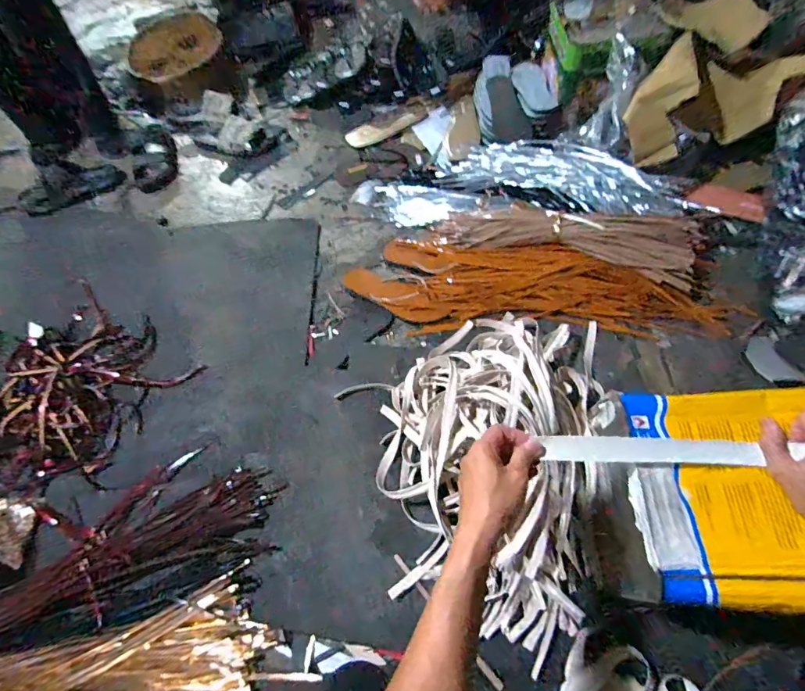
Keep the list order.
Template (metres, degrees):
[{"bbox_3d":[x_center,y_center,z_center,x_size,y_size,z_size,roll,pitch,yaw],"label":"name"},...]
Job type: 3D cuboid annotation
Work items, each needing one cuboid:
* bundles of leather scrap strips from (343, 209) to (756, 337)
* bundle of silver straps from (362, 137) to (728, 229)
[{"bbox_3d":[0.267,-0.168,0.910,0.764,0.160,0.274,4,62,4],"label":"bundles of leather scrap strips"},{"bbox_3d":[0.264,-0.394,1.063,0.785,0.088,0.273,4,61,20],"label":"bundle of silver straps"}]

